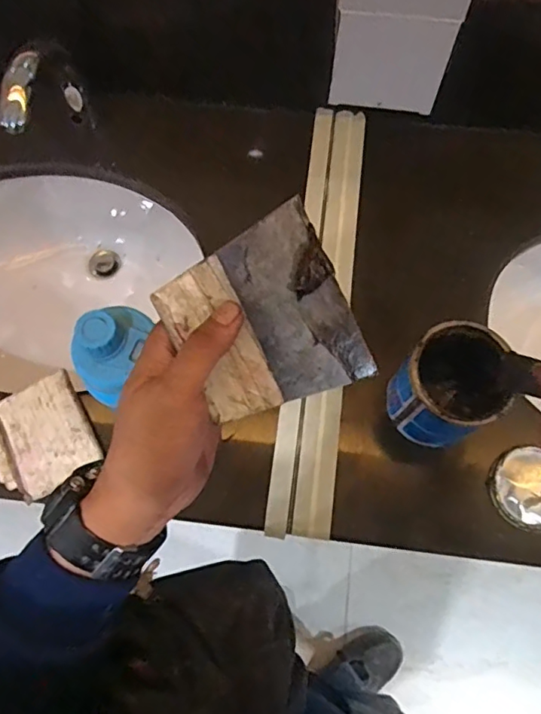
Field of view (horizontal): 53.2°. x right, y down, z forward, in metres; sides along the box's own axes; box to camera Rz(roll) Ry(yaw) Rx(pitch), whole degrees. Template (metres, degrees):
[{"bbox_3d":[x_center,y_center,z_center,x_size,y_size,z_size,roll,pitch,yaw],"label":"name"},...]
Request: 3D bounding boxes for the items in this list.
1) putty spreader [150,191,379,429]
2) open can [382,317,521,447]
[{"bbox_3d":[-0.002,-0.019,0.306,0.097,0.014,0.104,-28,99,-7],"label":"putty spreader"},{"bbox_3d":[0.198,0.029,0.595,0.111,0.124,0.119,12,71,5],"label":"open can"}]

